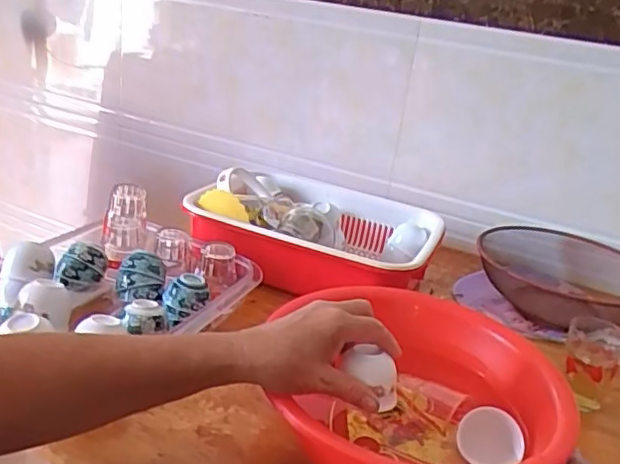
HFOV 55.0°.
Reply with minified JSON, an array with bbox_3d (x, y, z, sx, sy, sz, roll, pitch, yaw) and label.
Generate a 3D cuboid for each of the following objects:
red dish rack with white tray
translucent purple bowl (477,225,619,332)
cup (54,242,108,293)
[{"bbox_3d":[0.010,-0.004,0.830,0.319,0.092,0.270,14,22,15],"label":"red dish rack with white tray"},{"bbox_3d":[0.361,0.075,0.846,0.239,0.090,0.188,18,23,24],"label":"translucent purple bowl"},{"bbox_3d":[-0.257,0.037,0.675,0.049,0.043,0.050,7,21,-4],"label":"cup"}]

